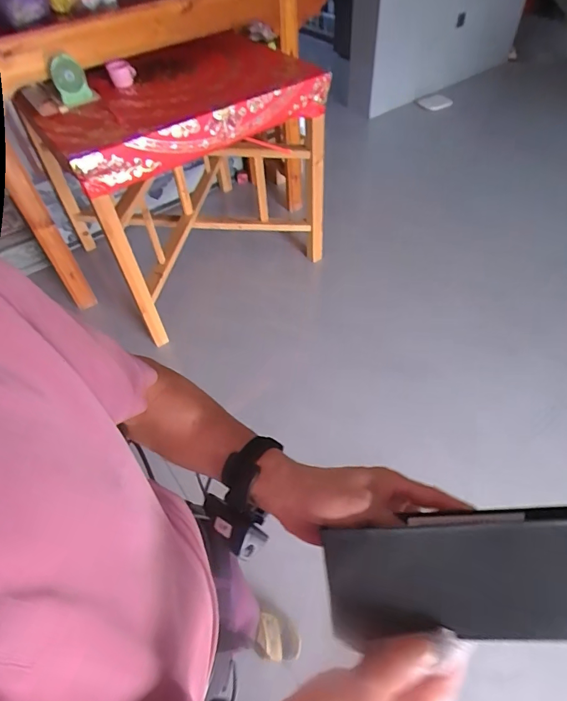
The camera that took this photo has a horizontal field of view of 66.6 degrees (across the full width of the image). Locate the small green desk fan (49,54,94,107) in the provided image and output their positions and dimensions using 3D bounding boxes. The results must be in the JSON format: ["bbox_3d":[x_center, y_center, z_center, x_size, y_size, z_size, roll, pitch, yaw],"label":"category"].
[{"bbox_3d":[-0.721,-0.915,1.457,0.105,0.136,0.084,-22,55,-14],"label":"small green desk fan"}]

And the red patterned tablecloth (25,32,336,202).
[{"bbox_3d":[-0.383,-0.914,1.580,0.968,0.169,0.582,-30,55,-19],"label":"red patterned tablecloth"}]

